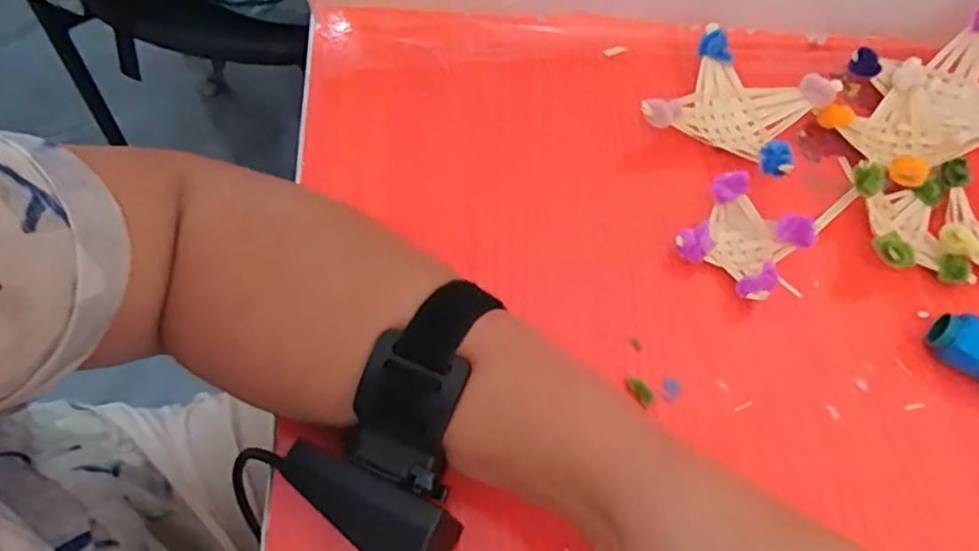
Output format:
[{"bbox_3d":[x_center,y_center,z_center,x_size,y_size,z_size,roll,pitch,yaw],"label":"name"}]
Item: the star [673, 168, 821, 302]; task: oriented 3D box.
[{"bbox_3d":[0.131,-0.018,0.338,0.053,0.031,0.051,37,66,16],"label":"star"}]

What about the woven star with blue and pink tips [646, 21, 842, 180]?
[{"bbox_3d":[0.143,-0.095,0.376,0.082,0.034,0.083,34,65,15],"label":"woven star with blue and pink tips"}]

